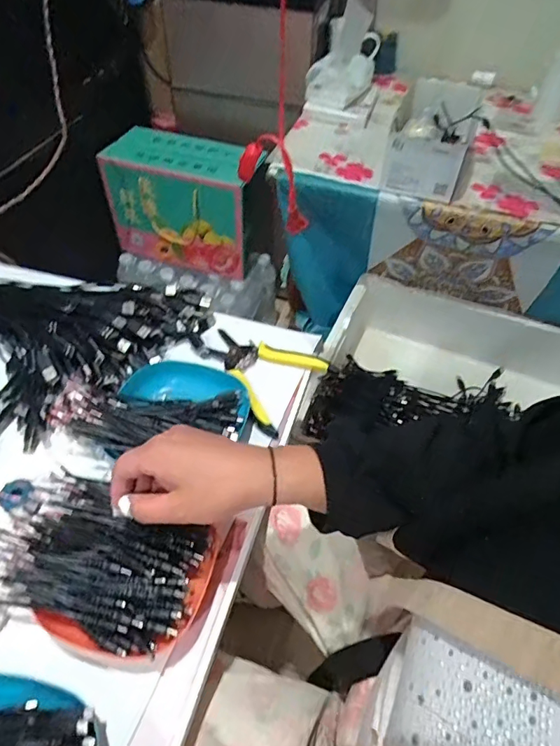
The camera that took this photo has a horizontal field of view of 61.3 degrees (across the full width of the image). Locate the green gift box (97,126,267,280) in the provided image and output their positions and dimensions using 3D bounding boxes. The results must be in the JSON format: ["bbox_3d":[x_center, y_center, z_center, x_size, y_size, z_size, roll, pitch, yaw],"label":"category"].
[{"bbox_3d":[-0.216,-0.386,1.082,0.330,0.238,0.139,14,51,8],"label":"green gift box"}]

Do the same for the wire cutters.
[{"bbox_3d":[-0.014,-0.010,0.564,0.114,0.019,0.159,-29,58,-24],"label":"wire cutters"}]

